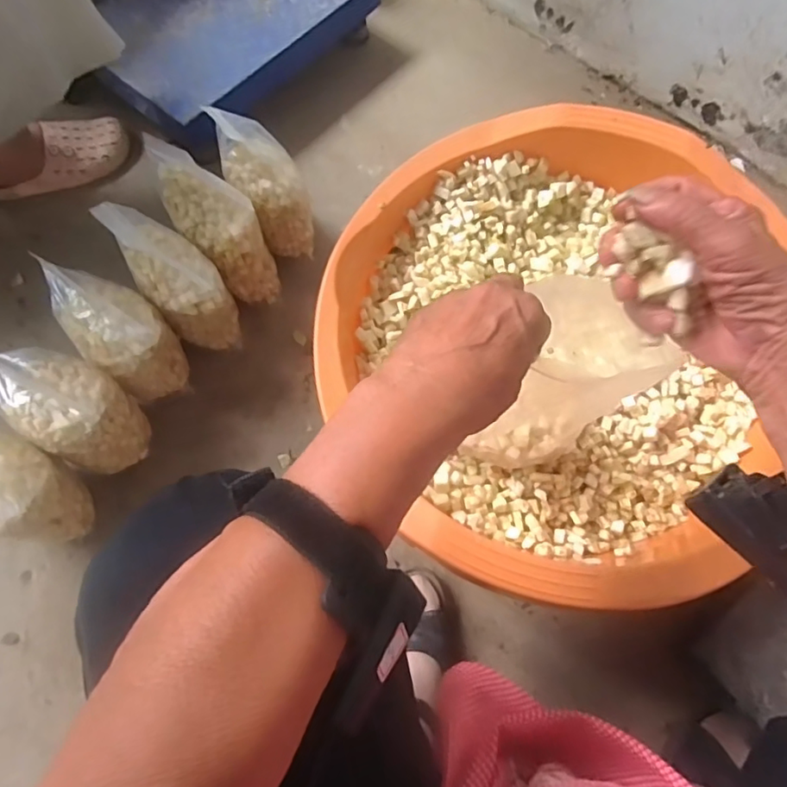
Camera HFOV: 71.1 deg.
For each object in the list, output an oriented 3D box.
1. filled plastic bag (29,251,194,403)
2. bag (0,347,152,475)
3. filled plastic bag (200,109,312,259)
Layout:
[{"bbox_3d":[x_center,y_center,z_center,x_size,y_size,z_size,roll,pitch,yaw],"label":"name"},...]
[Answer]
[{"bbox_3d":[-0.319,-0.070,0.657,0.091,0.156,0.133,-39,73,-12],"label":"filled plastic bag"},{"bbox_3d":[-0.359,0.022,0.633,0.142,0.146,0.099,37,75,14],"label":"bag"},{"bbox_3d":[-0.164,-0.270,0.725,0.086,0.165,0.136,-25,71,-7],"label":"filled plastic bag"}]

